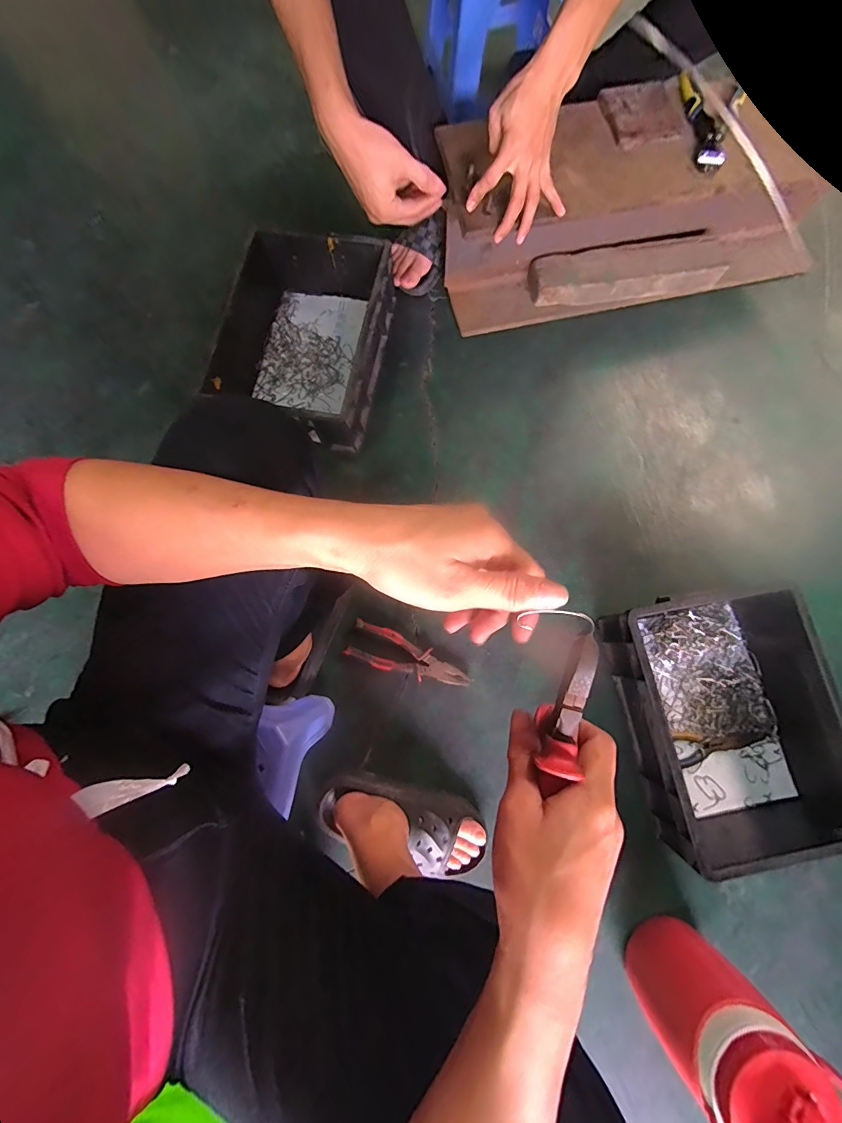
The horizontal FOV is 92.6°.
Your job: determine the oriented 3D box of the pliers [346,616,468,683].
[{"bbox_3d":[-0.018,0.152,0.641,0.196,0.019,0.061,18,79,2],"label":"pliers"}]

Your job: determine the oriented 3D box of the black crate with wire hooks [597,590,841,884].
[{"bbox_3d":[0.454,0.229,0.593,0.285,0.132,0.361,-12,79,-4],"label":"black crate with wire hooks"}]

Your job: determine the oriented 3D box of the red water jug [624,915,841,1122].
[{"bbox_3d":[0.342,0.533,0.447,0.098,0.267,0.124,41,82,7],"label":"red water jug"}]

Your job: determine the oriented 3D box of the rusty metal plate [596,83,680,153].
[{"bbox_3d":[0.330,-0.677,0.610,0.101,0.008,0.114,-11,80,-2],"label":"rusty metal plate"}]

